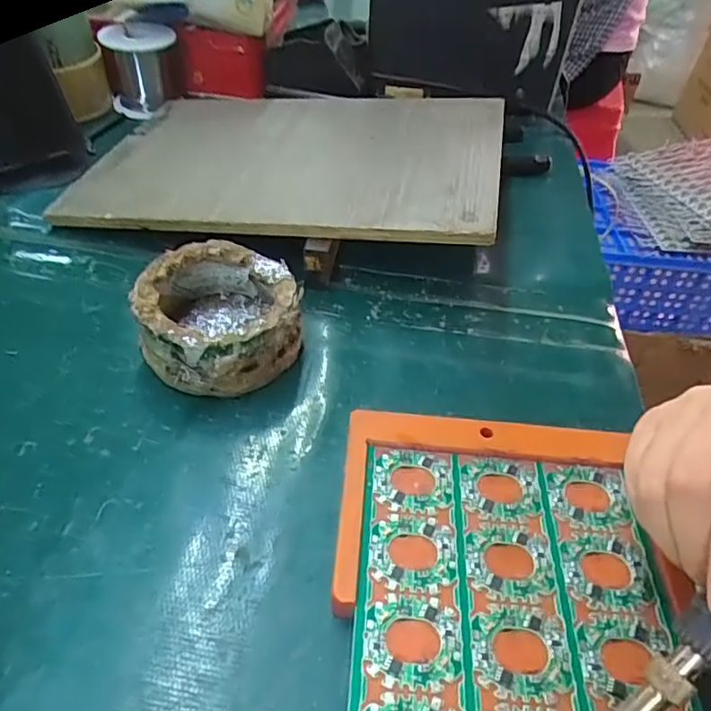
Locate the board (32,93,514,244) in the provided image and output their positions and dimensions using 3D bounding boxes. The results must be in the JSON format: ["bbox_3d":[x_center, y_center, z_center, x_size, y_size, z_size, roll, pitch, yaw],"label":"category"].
[{"bbox_3d":[-0.043,-0.151,0.423,0.291,0.012,0.205,6,46,12],"label":"board"}]

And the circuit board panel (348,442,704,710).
[{"bbox_3d":[0.058,0.118,0.196,0.119,0.005,0.203,5,45,1],"label":"circuit board panel"}]

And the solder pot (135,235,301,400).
[{"bbox_3d":[-0.074,-0.021,0.309,0.081,0.042,0.083,2,45,-2],"label":"solder pot"}]

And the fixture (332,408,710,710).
[{"bbox_3d":[0.056,0.118,0.194,0.132,0.008,0.236,4,45,1],"label":"fixture"}]

